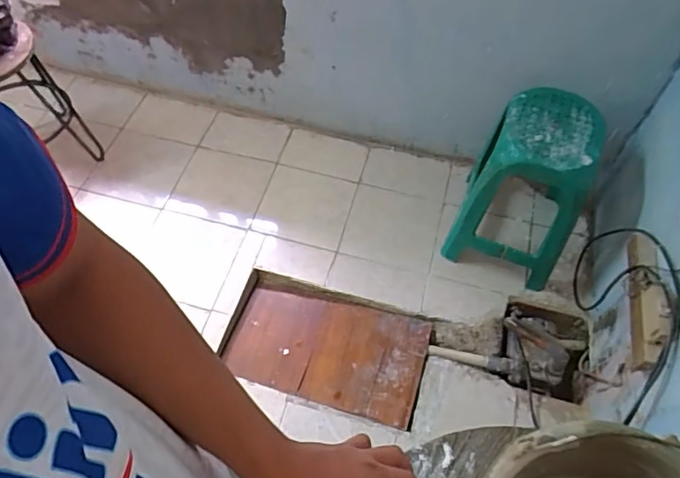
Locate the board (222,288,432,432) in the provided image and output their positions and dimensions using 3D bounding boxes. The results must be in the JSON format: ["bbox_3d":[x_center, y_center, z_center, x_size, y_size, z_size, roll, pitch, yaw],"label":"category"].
[{"bbox_3d":[-0.040,0.320,1.545,0.553,0.024,0.307,14,63,12],"label":"board"}]

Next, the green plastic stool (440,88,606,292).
[{"bbox_3d":[0.539,-0.150,1.531,0.319,0.454,0.323,20,57,10],"label":"green plastic stool"}]

